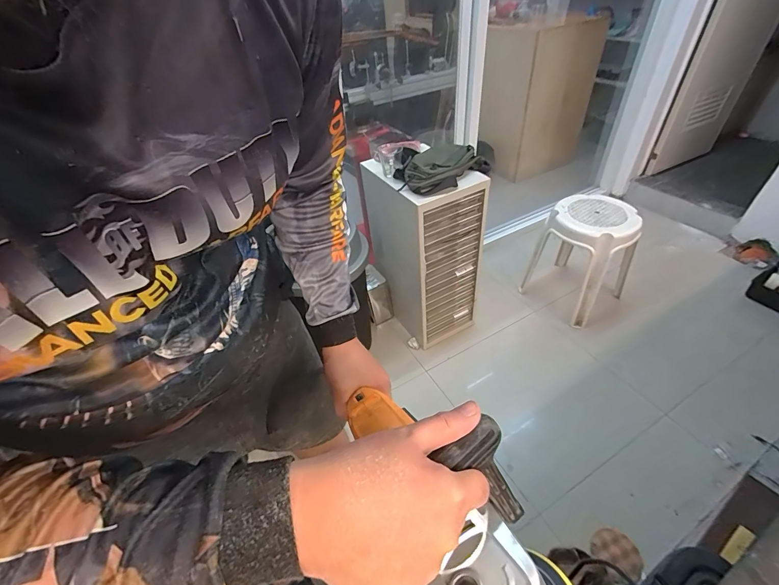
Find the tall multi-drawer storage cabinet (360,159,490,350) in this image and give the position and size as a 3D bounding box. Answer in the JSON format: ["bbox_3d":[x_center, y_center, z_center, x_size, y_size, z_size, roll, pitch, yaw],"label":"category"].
[{"bbox_3d":[0.136,-0.166,1.442,0.273,0.686,0.368,-26,46,-20],"label":"tall multi-drawer storage cabinet"}]

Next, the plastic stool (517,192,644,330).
[{"bbox_3d":[0.831,-0.158,1.548,0.368,0.429,0.348,26,51,31],"label":"plastic stool"}]

